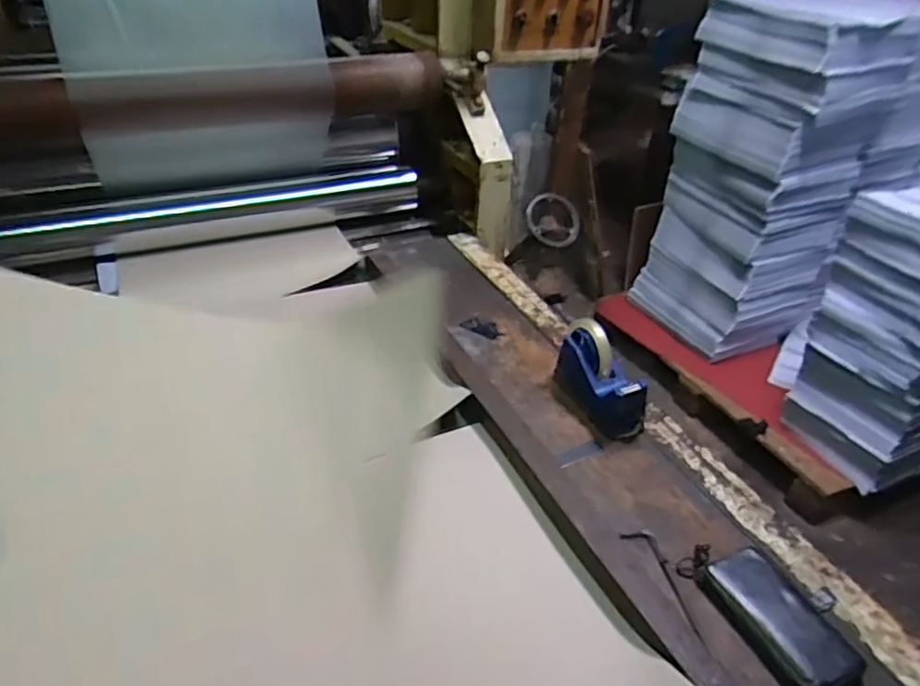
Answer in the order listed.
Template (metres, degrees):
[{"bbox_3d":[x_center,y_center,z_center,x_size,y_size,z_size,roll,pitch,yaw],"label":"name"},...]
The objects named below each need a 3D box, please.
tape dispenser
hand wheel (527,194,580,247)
[{"bbox_3d":[0.204,0.048,0.911,0.064,0.109,0.163,-11,37,-18],"label":"tape dispenser"},{"bbox_3d":[0.204,-0.267,1.378,0.116,0.095,0.116,7,35,6],"label":"hand wheel"}]

